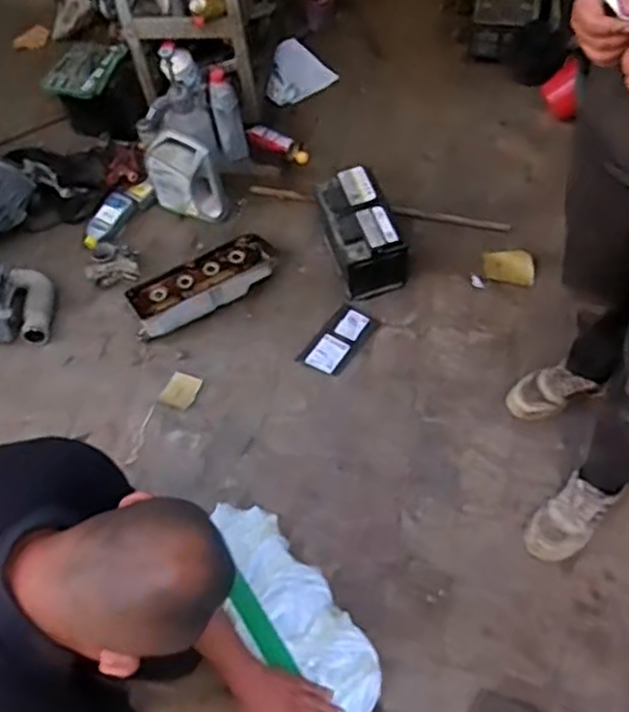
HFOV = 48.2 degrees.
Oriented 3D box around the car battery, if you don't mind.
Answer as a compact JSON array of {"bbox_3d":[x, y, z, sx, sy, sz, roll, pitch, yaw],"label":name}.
[{"bbox_3d":[0.116,-0.331,1.874,0.173,0.177,0.310,-20,57,-8],"label":"car battery"}]

